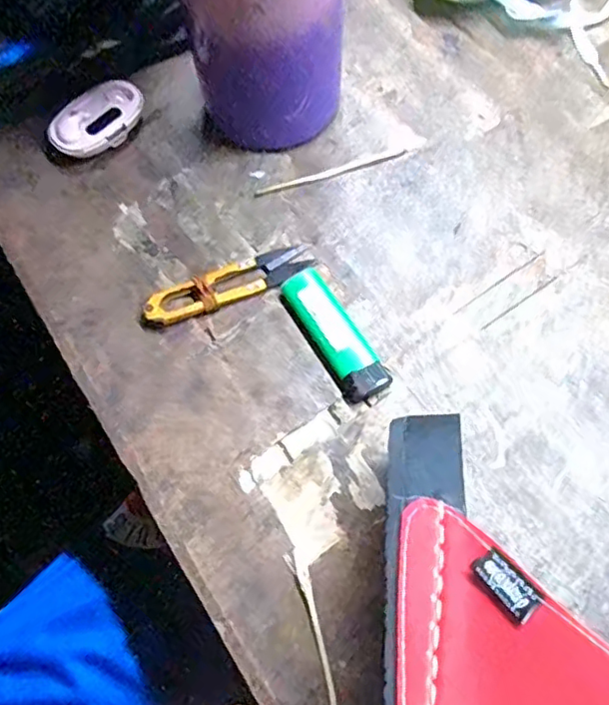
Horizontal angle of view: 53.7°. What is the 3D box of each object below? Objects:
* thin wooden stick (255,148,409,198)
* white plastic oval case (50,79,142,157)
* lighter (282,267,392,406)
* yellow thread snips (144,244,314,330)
[{"bbox_3d":[0.018,-0.112,0.374,0.098,0.004,0.006,-18,68,-4],"label":"thin wooden stick"},{"bbox_3d":[-0.133,-0.150,0.390,0.033,0.022,0.062,37,75,16],"label":"white plastic oval case"},{"bbox_3d":[0.017,-0.010,0.331,0.025,0.013,0.084,-29,70,-8],"label":"lighter"},{"bbox_3d":[-0.045,-0.040,0.346,0.102,0.012,0.021,-25,69,-7],"label":"yellow thread snips"}]

